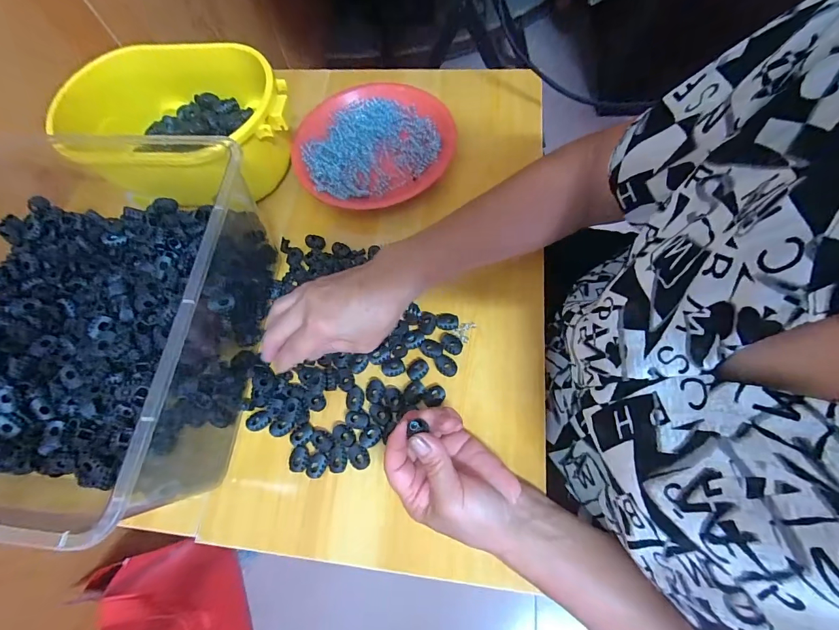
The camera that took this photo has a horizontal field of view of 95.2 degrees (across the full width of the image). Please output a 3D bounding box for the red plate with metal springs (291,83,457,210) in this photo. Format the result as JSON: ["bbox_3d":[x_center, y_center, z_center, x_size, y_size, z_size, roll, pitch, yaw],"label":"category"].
[{"bbox_3d":[-0.055,-0.209,0.466,0.186,0.024,0.182,-2,67,4],"label":"red plate with metal springs"}]

